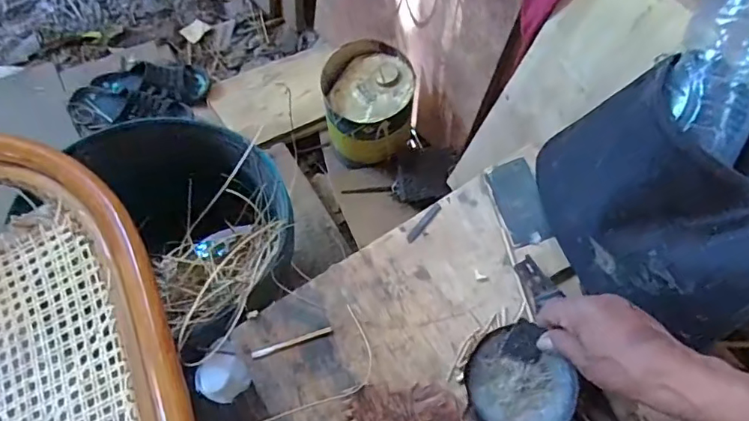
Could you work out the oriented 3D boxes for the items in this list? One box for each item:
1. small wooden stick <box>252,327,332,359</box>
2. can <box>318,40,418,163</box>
[{"bbox_3d":[-0.082,0.131,0.514,0.082,0.006,0.007,-17,65,-6],"label":"small wooden stick"},{"bbox_3d":[-0.010,-0.195,0.950,0.162,0.132,0.177,-8,64,-2],"label":"can"}]

